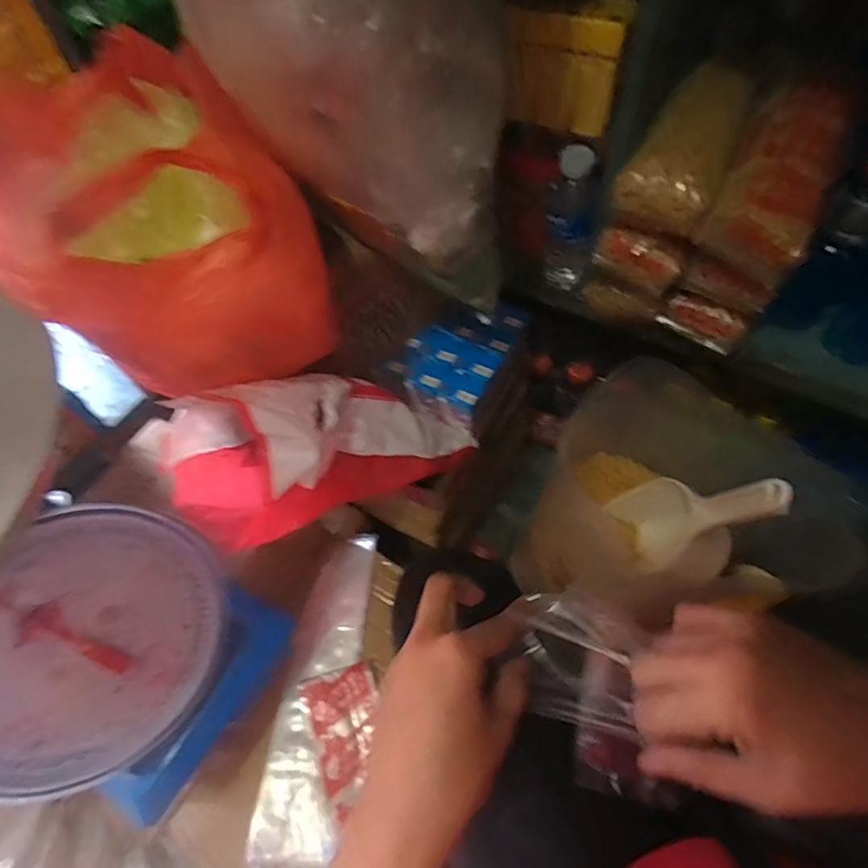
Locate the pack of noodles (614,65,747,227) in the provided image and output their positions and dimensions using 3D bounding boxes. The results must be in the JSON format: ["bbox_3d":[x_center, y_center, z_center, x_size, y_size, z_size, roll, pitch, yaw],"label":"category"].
[{"bbox_3d":[0.239,-0.272,0.489,0.086,0.064,0.165,23,61,18],"label":"pack of noodles"}]

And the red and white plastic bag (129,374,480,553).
[{"bbox_3d":[-0.097,0.006,0.511,0.288,0.207,0.111,-32,61,-16],"label":"red and white plastic bag"}]

